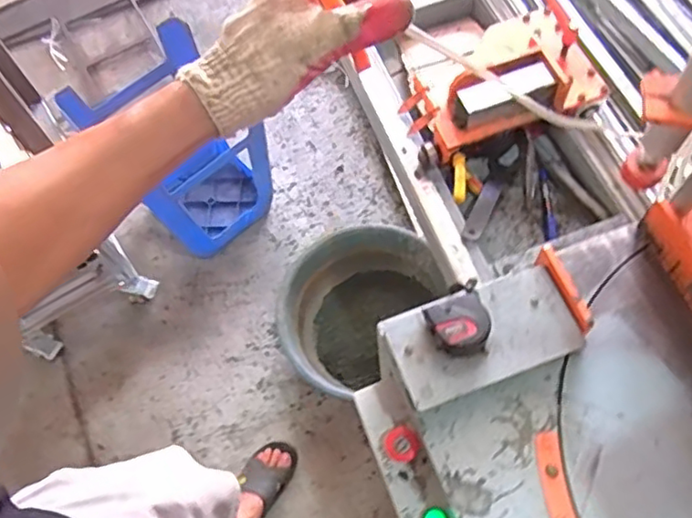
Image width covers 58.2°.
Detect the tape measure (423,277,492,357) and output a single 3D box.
[{"bbox_3d":[0.127,0.072,0.686,0.065,0.035,0.069,-24,65,-8],"label":"tape measure"}]

